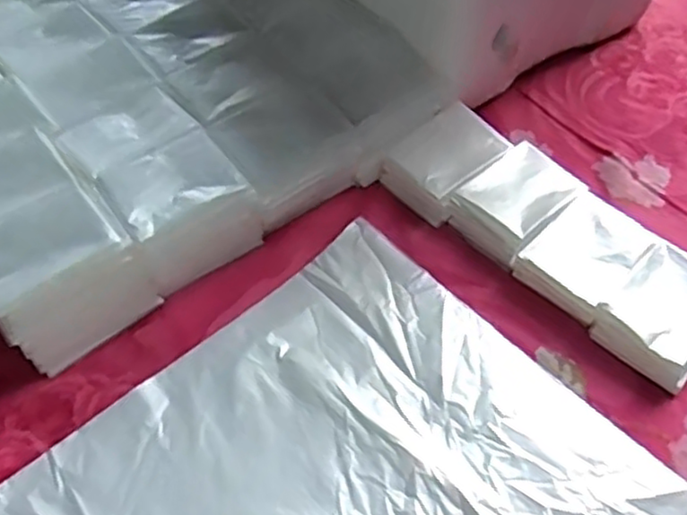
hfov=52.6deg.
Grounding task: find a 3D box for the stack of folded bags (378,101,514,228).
[{"bbox_3d":[0.081,-0.079,0.555,0.068,0.033,0.095,35,60,26],"label":"stack of folded bags"}]

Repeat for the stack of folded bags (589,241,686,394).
[{"bbox_3d":[0.215,0.038,0.463,0.065,0.028,0.088,36,61,26],"label":"stack of folded bags"}]

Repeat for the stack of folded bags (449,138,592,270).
[{"bbox_3d":[0.131,-0.041,0.524,0.091,0.026,0.065,-36,59,-24],"label":"stack of folded bags"}]

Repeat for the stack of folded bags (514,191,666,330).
[{"bbox_3d":[0.173,-0.001,0.494,0.064,0.026,0.089,37,61,27],"label":"stack of folded bags"}]

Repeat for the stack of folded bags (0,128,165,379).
[{"bbox_3d":[-0.208,-0.010,0.470,0.092,0.058,0.143,-34,58,-23],"label":"stack of folded bags"}]

